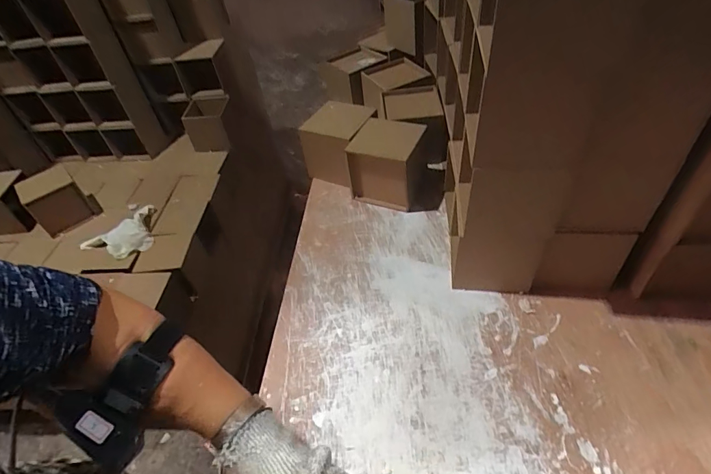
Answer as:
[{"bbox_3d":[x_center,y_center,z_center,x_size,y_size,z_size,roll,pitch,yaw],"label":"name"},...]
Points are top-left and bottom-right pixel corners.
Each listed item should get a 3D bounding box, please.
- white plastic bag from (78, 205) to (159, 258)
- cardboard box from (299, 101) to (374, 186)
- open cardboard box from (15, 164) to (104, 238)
[{"bbox_3d":[-0.532,-0.020,0.975,0.154,0.031,0.161,14,49,21],"label":"white plastic bag"},{"bbox_3d":[-0.031,-0.178,0.811,0.116,0.120,0.121,17,50,23],"label":"cardboard box"},{"bbox_3d":[-0.744,-0.094,1.036,0.132,0.117,0.122,-38,52,-27],"label":"open cardboard box"}]

